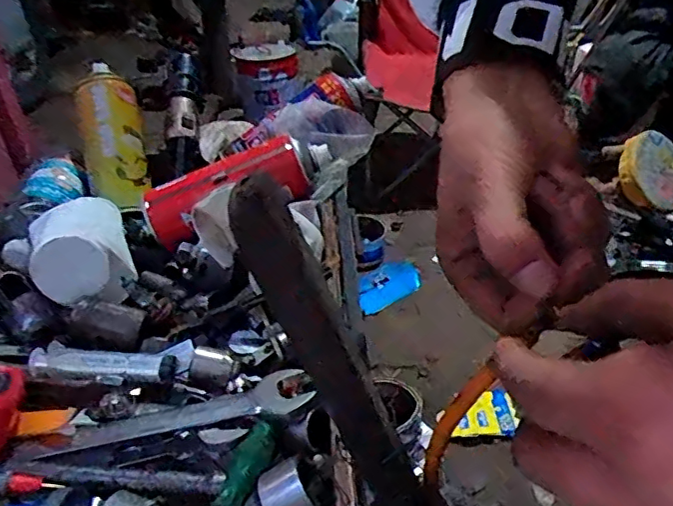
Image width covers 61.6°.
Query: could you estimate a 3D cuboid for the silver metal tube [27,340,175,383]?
[{"bbox_3d":[-0.178,0.084,0.429,0.109,0.018,0.023,2,35,6],"label":"silver metal tube"}]

